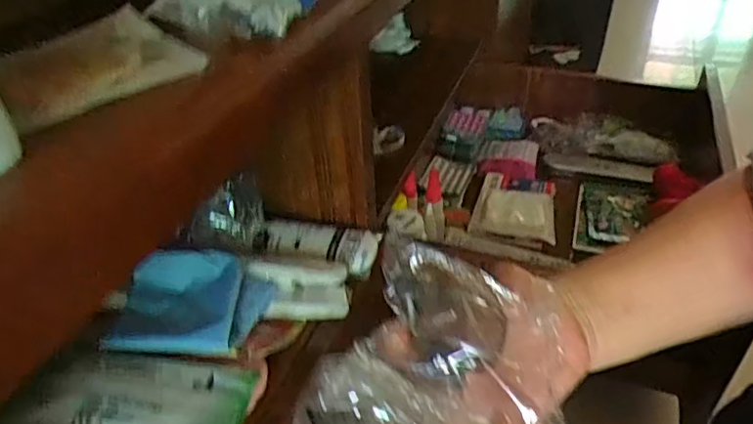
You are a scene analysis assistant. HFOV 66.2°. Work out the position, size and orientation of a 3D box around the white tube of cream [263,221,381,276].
[{"bbox_3d":[-0.050,0.029,0.504,0.099,0.014,0.050,6,38,12],"label":"white tube of cream"}]

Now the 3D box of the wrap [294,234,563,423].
[{"bbox_3d":[0.021,0.062,0.240,0.104,0.042,0.099,0,37,4],"label":"wrap"}]

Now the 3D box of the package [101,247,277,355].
[{"bbox_3d":[-0.134,0.065,0.424,0.103,0.019,0.092,0,37,4],"label":"package"}]

